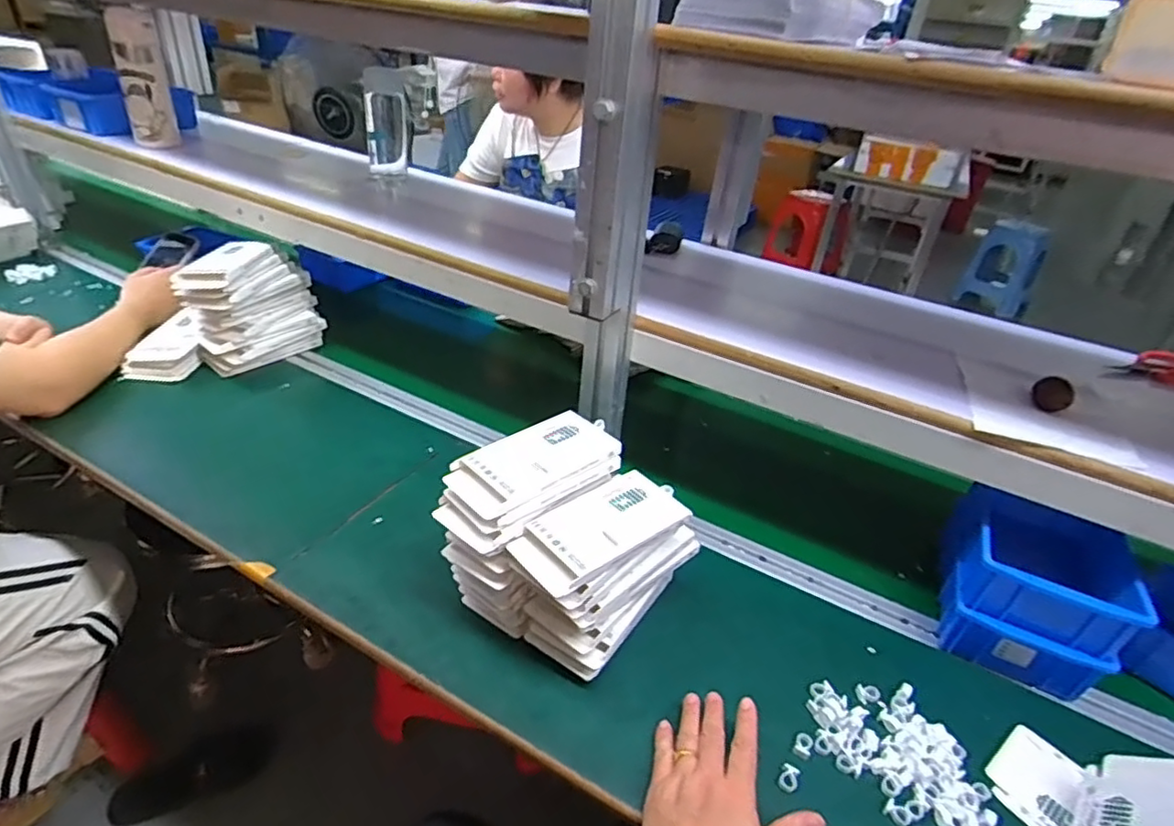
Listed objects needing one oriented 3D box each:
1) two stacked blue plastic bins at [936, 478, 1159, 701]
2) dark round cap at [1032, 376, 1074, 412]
[{"bbox_3d":[0.432,0.183,0.615,0.142,0.122,0.125,22,35,21],"label":"two stacked blue plastic bins"},{"bbox_3d":[0.439,-0.019,0.591,0.011,0.035,0.032,-16,72,-29],"label":"dark round cap"}]

